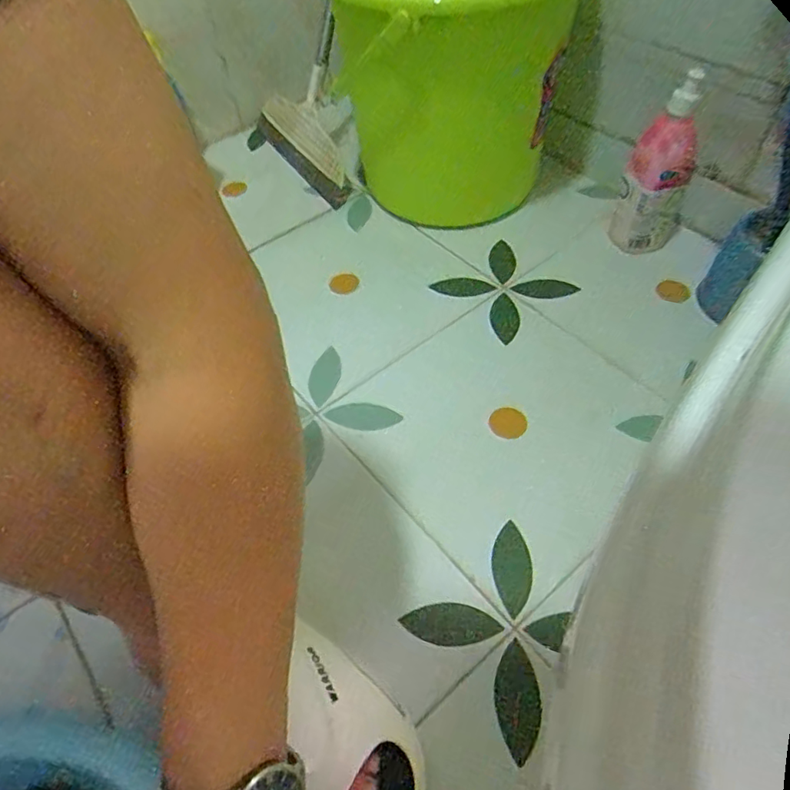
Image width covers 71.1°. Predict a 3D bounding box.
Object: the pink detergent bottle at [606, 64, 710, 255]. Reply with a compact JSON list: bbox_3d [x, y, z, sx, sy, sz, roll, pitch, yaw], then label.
[{"bbox_3d":[0.319,-0.266,0.665,0.078,0.196,0.071,12,55,13],"label":"pink detergent bottle"}]

